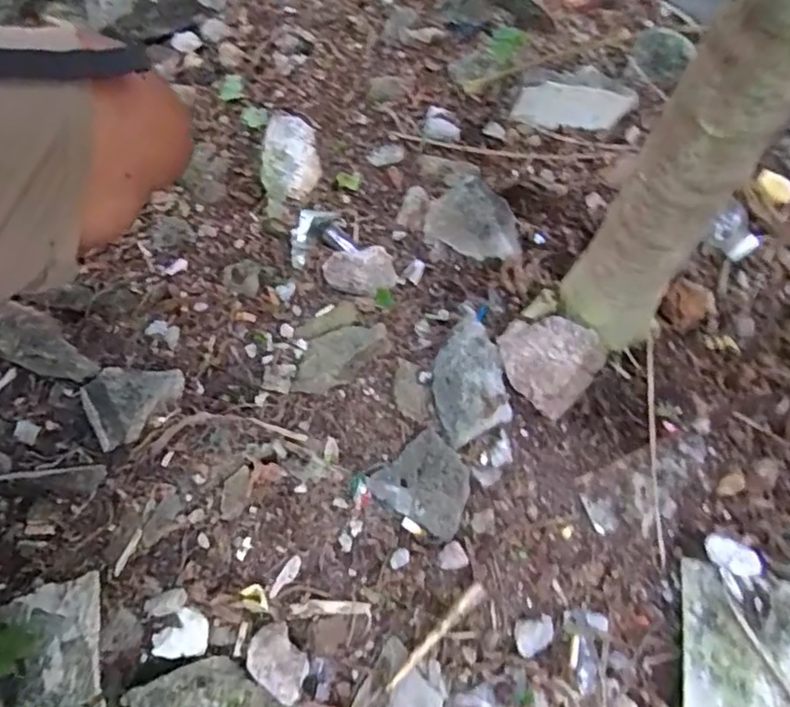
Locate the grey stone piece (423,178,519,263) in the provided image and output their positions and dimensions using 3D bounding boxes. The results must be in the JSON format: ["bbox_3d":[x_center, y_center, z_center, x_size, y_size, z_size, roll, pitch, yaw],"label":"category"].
[{"bbox_3d":[0.085,-0.149,0.682,0.104,0.048,0.074,15,66,2],"label":"grey stone piece"}]

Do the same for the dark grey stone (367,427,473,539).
[{"bbox_3d":[0.029,0.119,0.584,0.089,0.025,0.075,31,67,9],"label":"dark grey stone"}]

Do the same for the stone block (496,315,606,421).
[{"bbox_3d":[0.148,0.004,0.611,0.090,0.040,0.090,41,69,13],"label":"stone block"}]

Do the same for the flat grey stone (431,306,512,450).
[{"bbox_3d":[0.069,0.020,0.612,0.068,0.025,0.125,-10,67,-9],"label":"flat grey stone"}]

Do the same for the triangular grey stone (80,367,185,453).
[{"bbox_3d":[-0.252,0.039,0.584,0.069,0.023,0.090,32,67,10],"label":"triangular grey stone"}]

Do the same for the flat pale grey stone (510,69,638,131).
[{"bbox_3d":[0.211,-0.300,0.742,0.135,0.065,0.028,5,65,18],"label":"flat pale grey stone"}]

